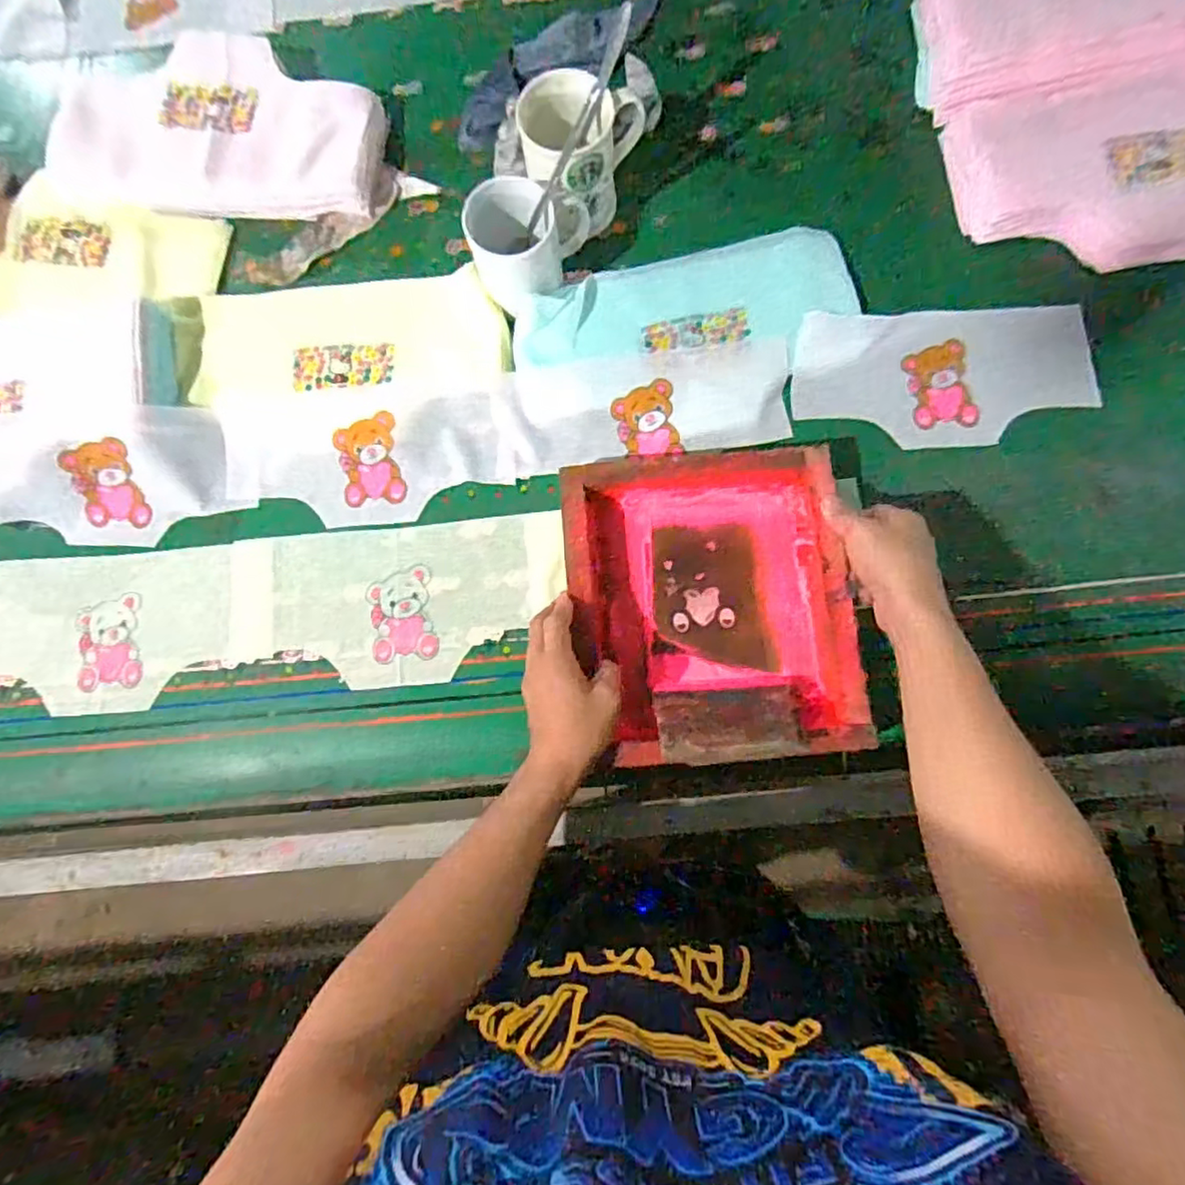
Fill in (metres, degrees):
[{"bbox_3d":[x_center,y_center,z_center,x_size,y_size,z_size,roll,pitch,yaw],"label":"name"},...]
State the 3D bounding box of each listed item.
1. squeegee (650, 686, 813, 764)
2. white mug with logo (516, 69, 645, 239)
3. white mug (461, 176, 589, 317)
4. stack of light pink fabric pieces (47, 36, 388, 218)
[{"bbox_3d":[0.111,0.106,0.518,0.113,0.011,0.072,-3,40,2],"label":"squeegee"},{"bbox_3d":[-0.008,-0.415,0.605,0.127,0.108,0.099,-23,81,-2],"label":"white mug with logo"},{"bbox_3d":[-0.057,-0.320,0.600,0.106,0.095,0.079,-6,81,1],"label":"white mug"},{"bbox_3d":[-0.395,-0.485,0.669,0.345,0.040,0.183,13,82,4],"label":"stack of light pink fabric pieces"}]

